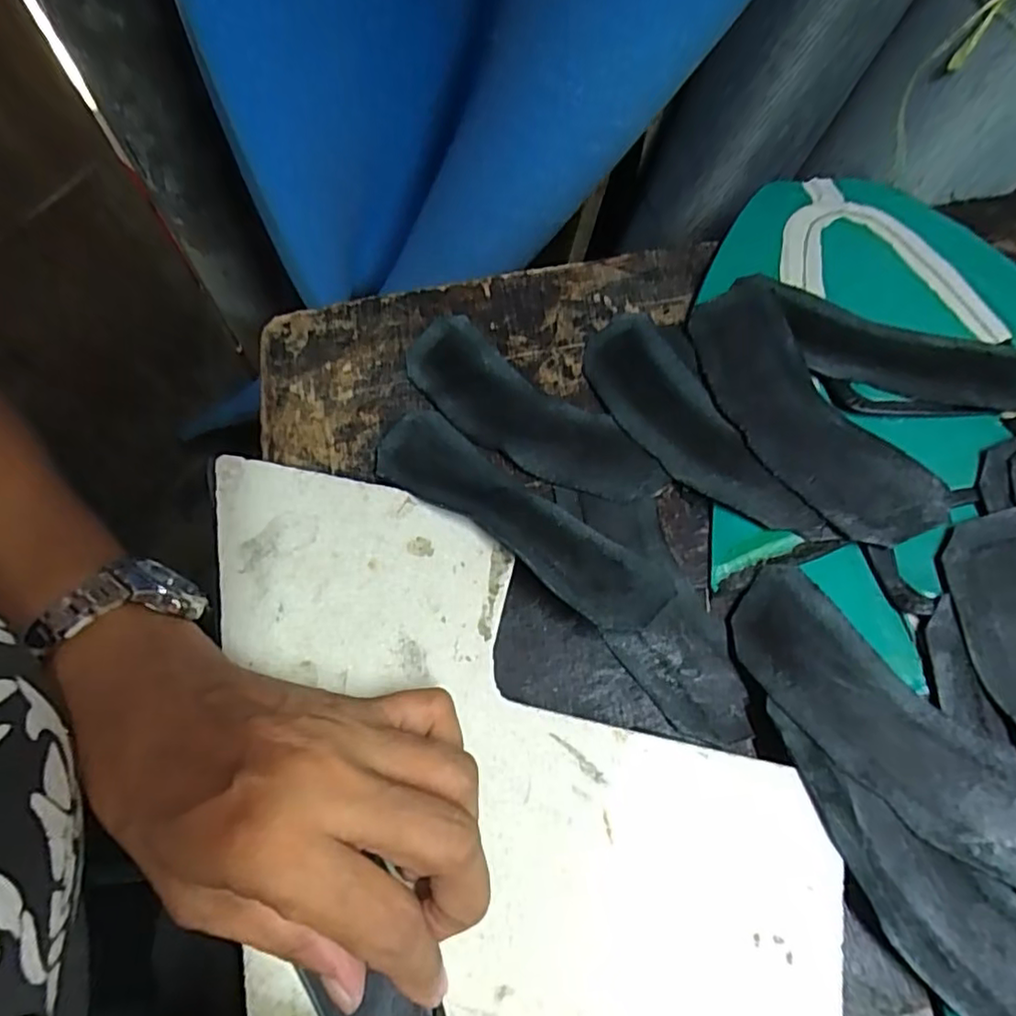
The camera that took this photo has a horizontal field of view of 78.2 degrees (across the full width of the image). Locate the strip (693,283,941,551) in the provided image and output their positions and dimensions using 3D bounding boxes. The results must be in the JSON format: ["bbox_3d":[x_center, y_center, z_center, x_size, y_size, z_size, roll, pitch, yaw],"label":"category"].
[{"bbox_3d":[0.136,-0.049,0.301,0.057,0.018,0.156,-19,65,-8],"label":"strip"}]

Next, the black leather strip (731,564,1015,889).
[{"bbox_3d":[0.144,0.088,0.238,0.048,0.022,0.144,-35,68,-14],"label":"black leather strip"}]

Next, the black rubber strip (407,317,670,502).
[{"bbox_3d":[0.007,-0.048,0.316,0.149,0.004,0.050,38,71,18],"label":"black rubber strip"}]

